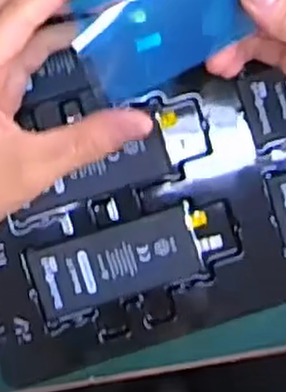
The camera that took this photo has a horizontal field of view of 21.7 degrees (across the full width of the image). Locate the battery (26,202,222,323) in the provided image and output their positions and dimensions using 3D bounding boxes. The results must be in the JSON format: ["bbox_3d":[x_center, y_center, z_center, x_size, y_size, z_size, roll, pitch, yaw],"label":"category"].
[{"bbox_3d":[-0.011,0.038,0.447,0.108,0.004,0.044,-17,94,-3],"label":"battery"}]

